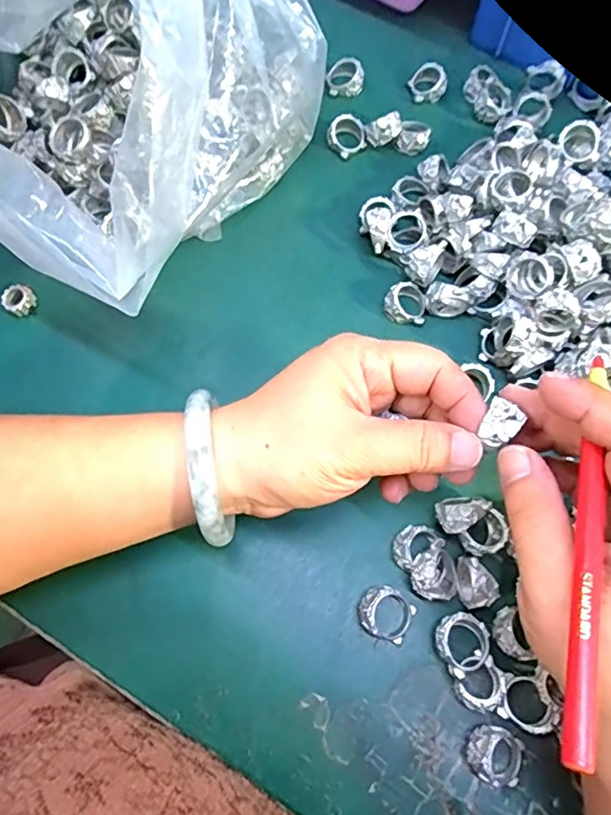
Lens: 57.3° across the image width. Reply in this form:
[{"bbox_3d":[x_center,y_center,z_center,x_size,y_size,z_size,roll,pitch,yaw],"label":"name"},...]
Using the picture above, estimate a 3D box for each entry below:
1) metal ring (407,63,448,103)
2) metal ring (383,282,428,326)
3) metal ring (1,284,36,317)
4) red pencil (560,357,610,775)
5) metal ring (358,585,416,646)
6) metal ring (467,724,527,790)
[{"bbox_3d":[0.085,-0.226,0.389,0.022,0.014,0.024,0,71,-1],"label":"metal ring"},{"bbox_3d":[0.059,-0.060,0.327,0.026,0.013,0.023,-10,71,-4],"label":"metal ring"},{"bbox_3d":[-0.166,-0.062,0.322,0.016,0.011,0.017,0,71,-1],"label":"metal ring"},{"bbox_3d":[0.097,0.044,0.190,0.007,0.006,0.139,15,66,4],"label":"red pencil"},{"bbox_3d":[0.039,0.099,0.268,0.026,0.015,0.023,29,73,9],"label":"metal ring"},{"bbox_3d":[0.085,0.154,0.248,0.026,0.014,0.022,30,73,9],"label":"metal ring"}]

